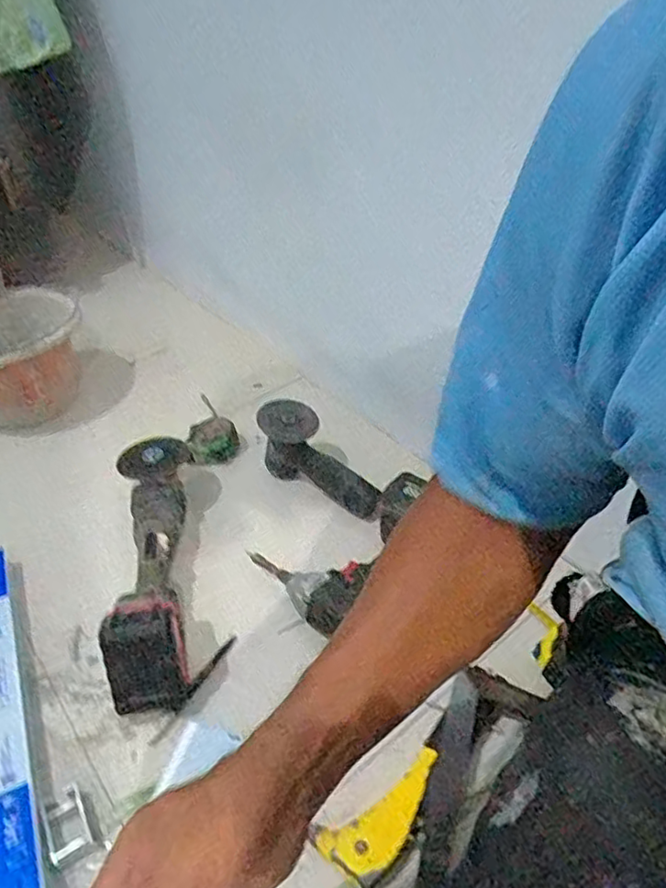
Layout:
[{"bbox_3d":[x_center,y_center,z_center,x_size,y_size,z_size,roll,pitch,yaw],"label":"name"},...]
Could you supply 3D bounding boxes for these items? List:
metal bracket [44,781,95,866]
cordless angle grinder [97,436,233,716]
[{"bbox_3d":[-0.257,0.365,0.600,0.036,0.019,0.065,-23,46,-22],"label":"metal bracket"},{"bbox_3d":[-0.224,0.135,0.799,0.096,0.113,0.393,-9,42,-8],"label":"cordless angle grinder"}]

